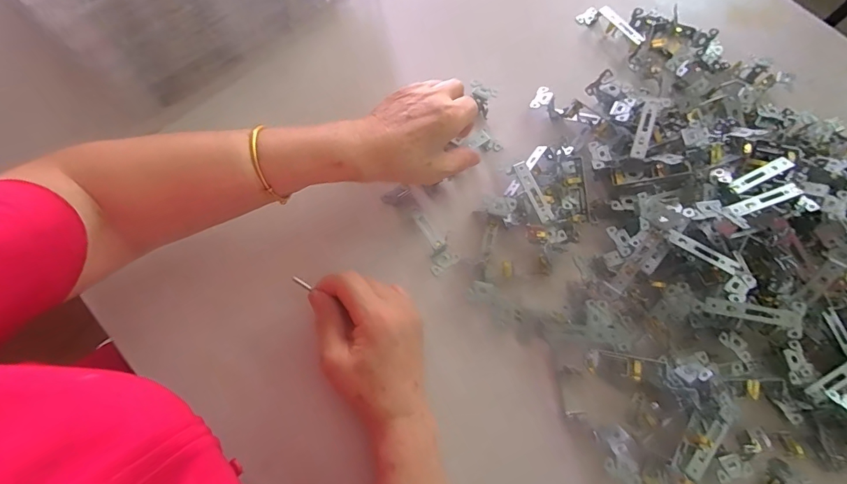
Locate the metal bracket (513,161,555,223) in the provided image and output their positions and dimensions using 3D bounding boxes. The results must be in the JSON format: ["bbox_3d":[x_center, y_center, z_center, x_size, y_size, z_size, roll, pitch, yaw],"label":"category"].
[{"bbox_3d":[0.110,-0.050,0.418,0.016,0.007,0.068,-19,73,-9],"label":"metal bracket"}]

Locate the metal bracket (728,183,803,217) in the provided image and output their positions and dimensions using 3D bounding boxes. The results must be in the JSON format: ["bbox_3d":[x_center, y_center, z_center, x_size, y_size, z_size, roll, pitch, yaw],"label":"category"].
[{"bbox_3d":[0.315,-0.039,0.384,0.065,0.005,0.015,-19,54,-1],"label":"metal bracket"}]

